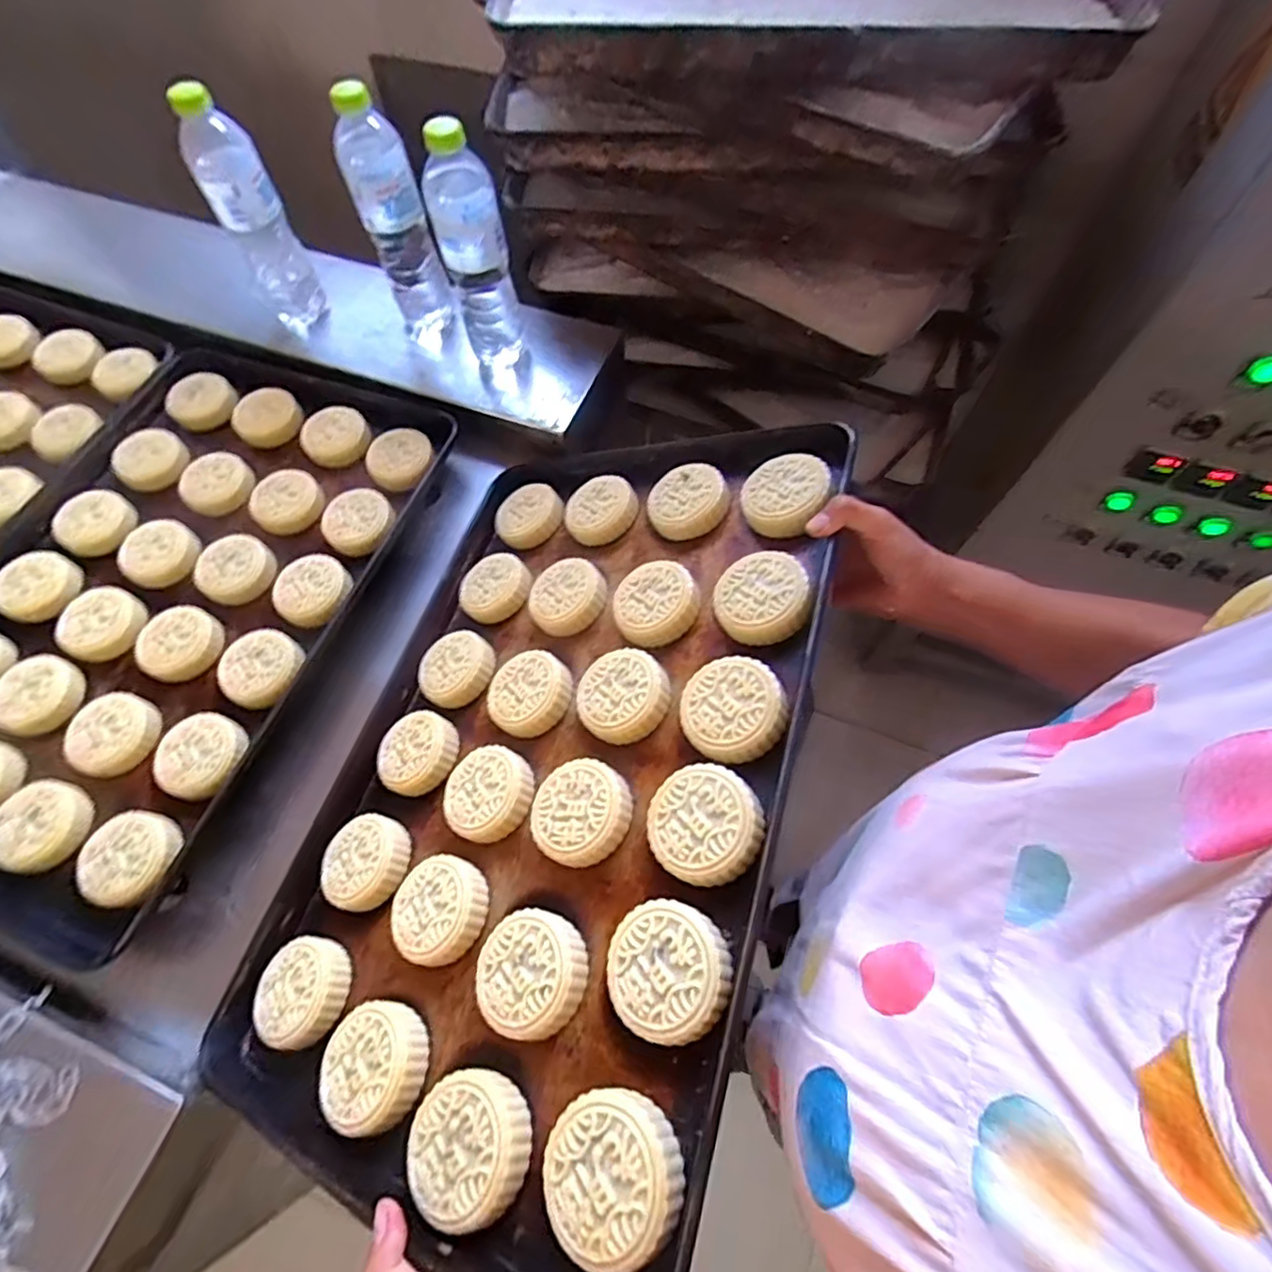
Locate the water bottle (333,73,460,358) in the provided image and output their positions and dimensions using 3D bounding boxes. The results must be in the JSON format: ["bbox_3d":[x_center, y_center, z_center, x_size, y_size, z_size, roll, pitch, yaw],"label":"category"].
[{"bbox_3d":[-0.248,-0.419,0.653,0.069,0.234,0.071,-21,66,-6],"label":"water bottle"}]

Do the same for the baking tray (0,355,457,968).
[{"bbox_3d":[-0.497,-0.046,0.626,0.394,0.027,0.596,19,68,11],"label":"baking tray"}]

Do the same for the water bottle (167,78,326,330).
[{"bbox_3d":[-0.418,-0.451,0.682,0.072,0.246,0.067,-30,68,-10],"label":"water bottle"}]

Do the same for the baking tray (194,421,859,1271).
[{"bbox_3d":[-0.072,0.078,0.499,0.393,0.035,0.594,3,61,32],"label":"baking tray"}]

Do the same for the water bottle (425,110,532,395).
[{"bbox_3d":[-0.155,-0.358,0.623,0.066,0.236,0.068,-16,66,-4],"label":"water bottle"}]

